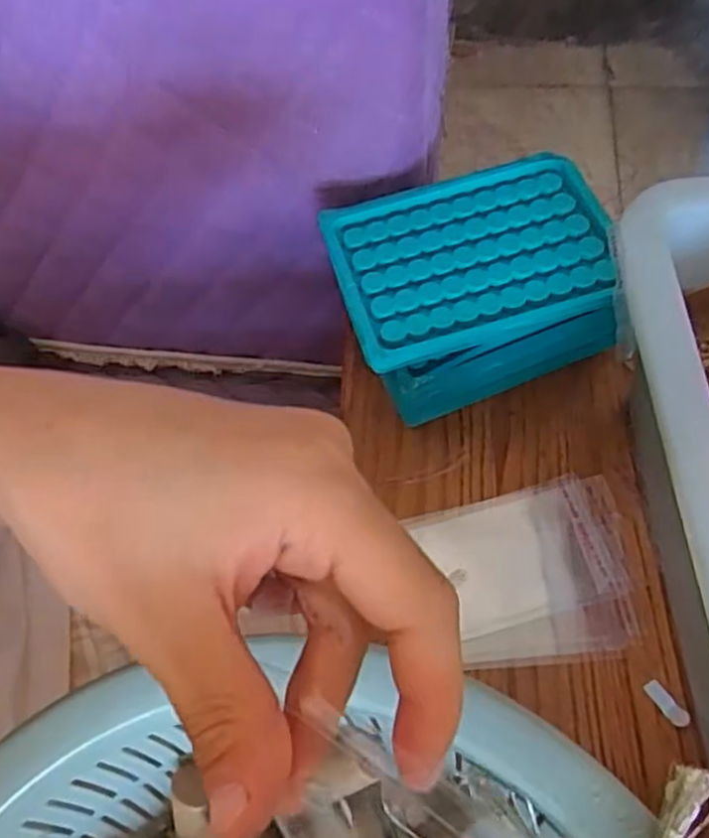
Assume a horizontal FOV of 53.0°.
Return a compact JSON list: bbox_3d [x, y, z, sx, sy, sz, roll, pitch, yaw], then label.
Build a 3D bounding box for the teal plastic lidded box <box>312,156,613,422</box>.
[{"bbox_3d":[0.059,-0.067,0.365,0.129,0.067,0.096,-15,63,-3],"label":"teal plastic lidded box"}]

